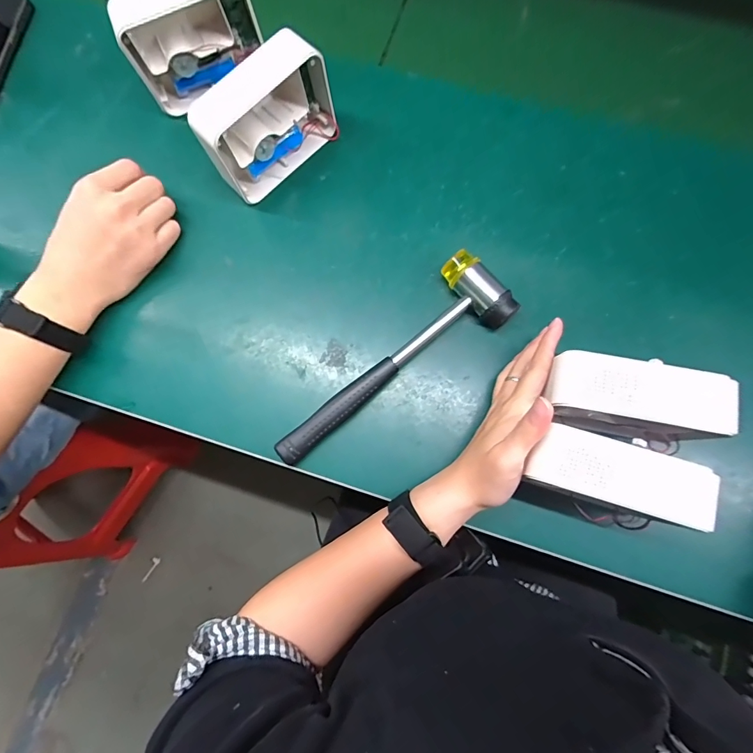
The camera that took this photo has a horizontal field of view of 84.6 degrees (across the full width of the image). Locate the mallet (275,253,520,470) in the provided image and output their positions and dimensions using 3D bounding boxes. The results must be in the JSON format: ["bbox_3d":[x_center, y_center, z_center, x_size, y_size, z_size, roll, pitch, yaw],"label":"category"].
[{"bbox_3d":[0.018,-0.005,0.382,0.252,0.036,0.074,-44,81,-7],"label":"mallet"}]

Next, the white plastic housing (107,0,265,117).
[{"bbox_3d":[-0.184,-0.338,0.418,0.128,0.091,0.050,-25,79,-3],"label":"white plastic housing"}]

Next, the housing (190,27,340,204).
[{"bbox_3d":[-0.100,-0.244,0.396,0.136,0.095,0.043,-42,81,-7],"label":"housing"}]

